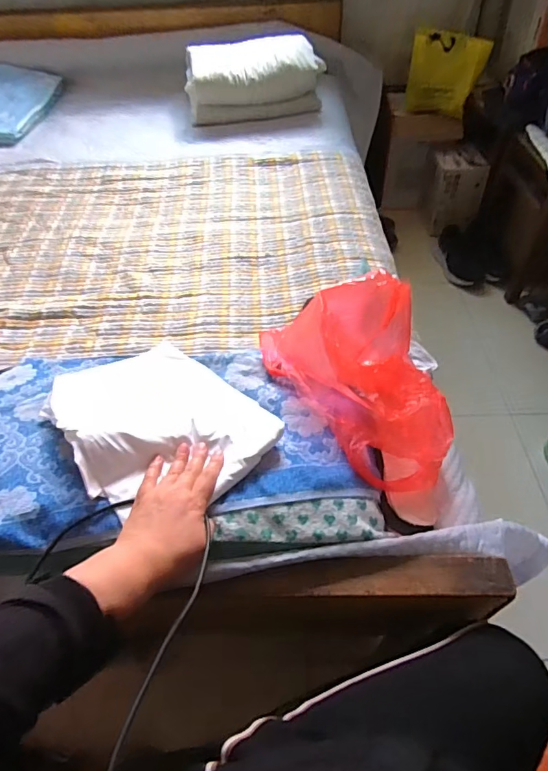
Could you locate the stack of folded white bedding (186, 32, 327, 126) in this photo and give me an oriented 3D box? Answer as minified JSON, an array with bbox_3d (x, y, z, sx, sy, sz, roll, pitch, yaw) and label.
[{"bbox_3d":[-0.067,-0.988,1.513,0.434,0.180,0.198,-7,50,-4],"label":"stack of folded white bedding"}]

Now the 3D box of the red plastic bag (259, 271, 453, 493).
[{"bbox_3d":[0.114,-0.016,0.614,0.208,0.150,0.283,-11,50,-7],"label":"red plastic bag"}]

